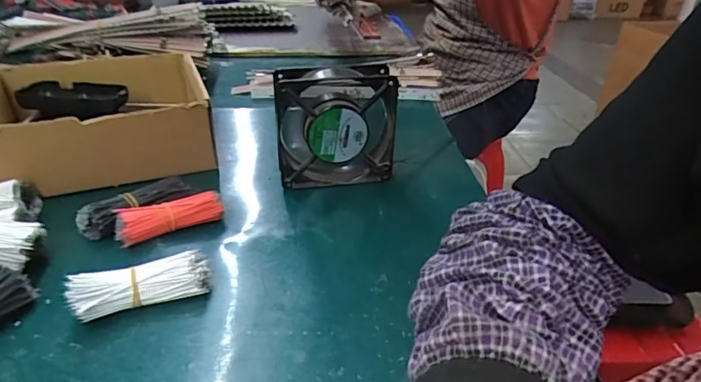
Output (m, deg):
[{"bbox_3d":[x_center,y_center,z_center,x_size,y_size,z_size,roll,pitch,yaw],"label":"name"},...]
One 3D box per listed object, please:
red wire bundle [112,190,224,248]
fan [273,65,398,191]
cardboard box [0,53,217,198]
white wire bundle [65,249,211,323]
[{"bbox_3d":[-0.165,0.025,0.451,0.092,0.028,0.030,-14,33,-24],"label":"red wire bundle"},{"bbox_3d":[-0.015,-0.066,0.516,0.119,0.126,0.040,-2,30,-6],"label":"fan"},{"bbox_3d":[-0.280,-0.079,0.560,0.220,0.086,0.187,-10,32,-18],"label":"cardboard box"},{"bbox_3d":[-0.159,0.070,0.377,0.097,0.031,0.038,-12,33,-21],"label":"white wire bundle"}]

